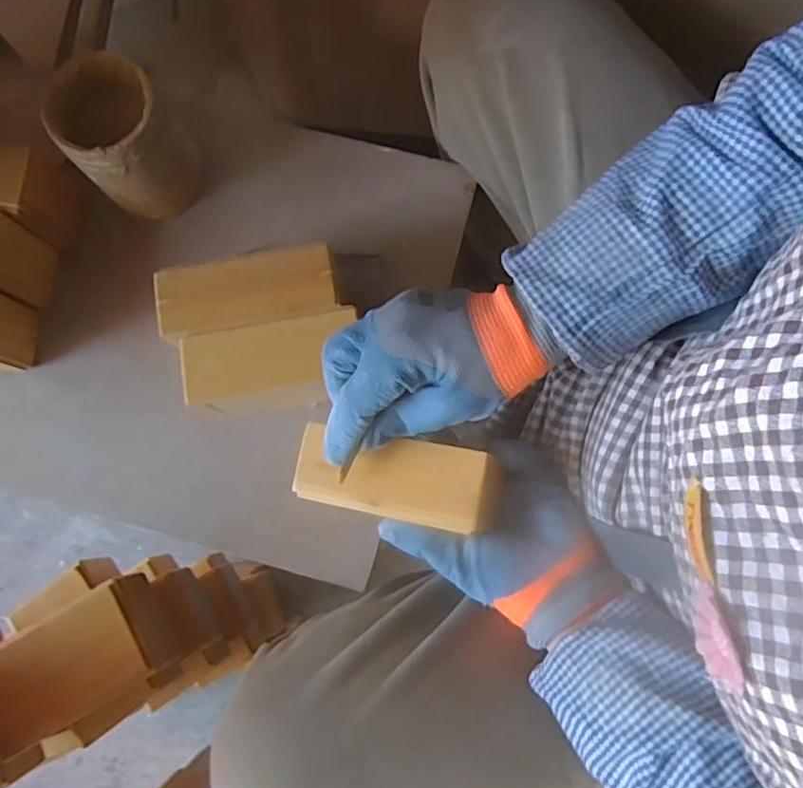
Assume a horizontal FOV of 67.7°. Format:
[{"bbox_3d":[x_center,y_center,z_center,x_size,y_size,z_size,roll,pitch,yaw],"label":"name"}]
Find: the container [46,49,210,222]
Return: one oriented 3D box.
[{"bbox_3d":[-0.208,-0.190,0.459,0.078,0.106,0.077,0,80,1],"label":"container"}]

